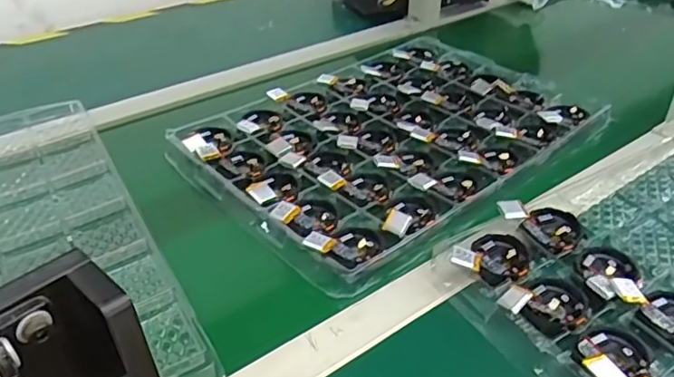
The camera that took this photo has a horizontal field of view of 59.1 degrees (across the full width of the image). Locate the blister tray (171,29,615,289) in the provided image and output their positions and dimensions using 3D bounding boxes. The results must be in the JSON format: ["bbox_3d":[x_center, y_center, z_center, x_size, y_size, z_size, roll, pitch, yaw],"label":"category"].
[{"bbox_3d":[0.064,-0.073,0.677,0.434,0.022,0.312,-27,43,-32],"label":"blister tray"}]

